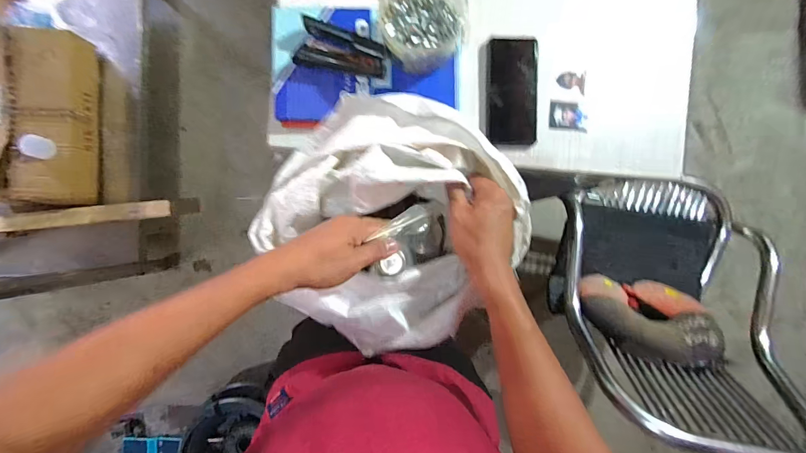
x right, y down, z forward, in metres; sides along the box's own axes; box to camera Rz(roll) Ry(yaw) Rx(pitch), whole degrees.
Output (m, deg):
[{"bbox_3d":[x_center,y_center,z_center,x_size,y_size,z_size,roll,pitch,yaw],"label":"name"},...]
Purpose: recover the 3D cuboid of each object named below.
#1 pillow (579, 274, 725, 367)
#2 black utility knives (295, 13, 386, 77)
[{"bbox_3d":[0.617,0.231,0.959,0.323,0.202,0.166,8,89,-1],"label":"pillow"},{"bbox_3d":[-0.089,-0.264,0.550,0.130,0.038,0.070,6,89,-1],"label":"black utility knives"}]

